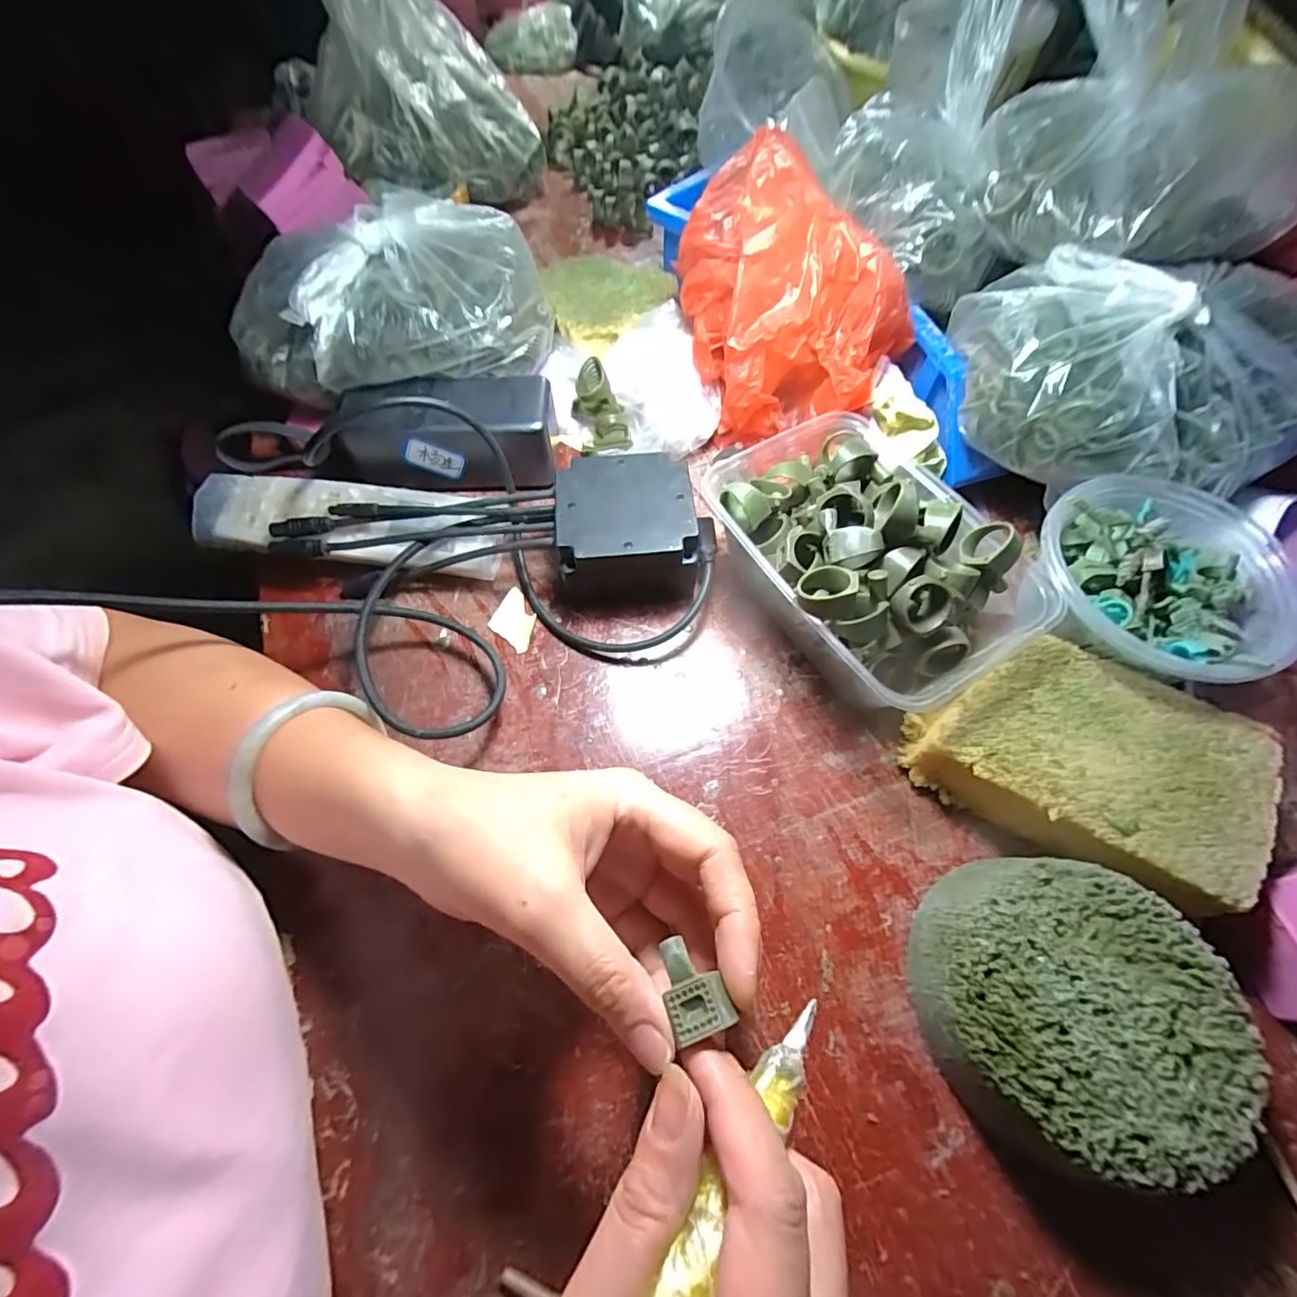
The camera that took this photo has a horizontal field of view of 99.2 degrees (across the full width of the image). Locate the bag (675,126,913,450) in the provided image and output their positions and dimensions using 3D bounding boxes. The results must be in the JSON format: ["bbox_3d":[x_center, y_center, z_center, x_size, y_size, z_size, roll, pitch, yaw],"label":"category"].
[{"bbox_3d":[0.086,-0.204,0.337,0.142,0.117,0.113,7,63,6],"label":"bag"}]

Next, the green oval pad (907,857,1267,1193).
[{"bbox_3d":[0.165,0.141,0.219,0.104,0.044,0.104,-3,61,0],"label":"green oval pad"}]

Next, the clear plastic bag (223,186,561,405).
[{"bbox_3d":[-0.167,-0.214,0.348,0.200,0.081,0.087,-1,62,1],"label":"clear plastic bag"}]

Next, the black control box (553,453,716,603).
[{"bbox_3d":[-0.008,-0.066,0.328,0.087,0.051,0.084,-7,61,-2],"label":"black control box"}]

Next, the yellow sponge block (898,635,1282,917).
[{"bbox_3d":[0.201,0.054,0.265,0.131,0.044,0.093,30,66,16],"label":"yellow sponge block"}]

